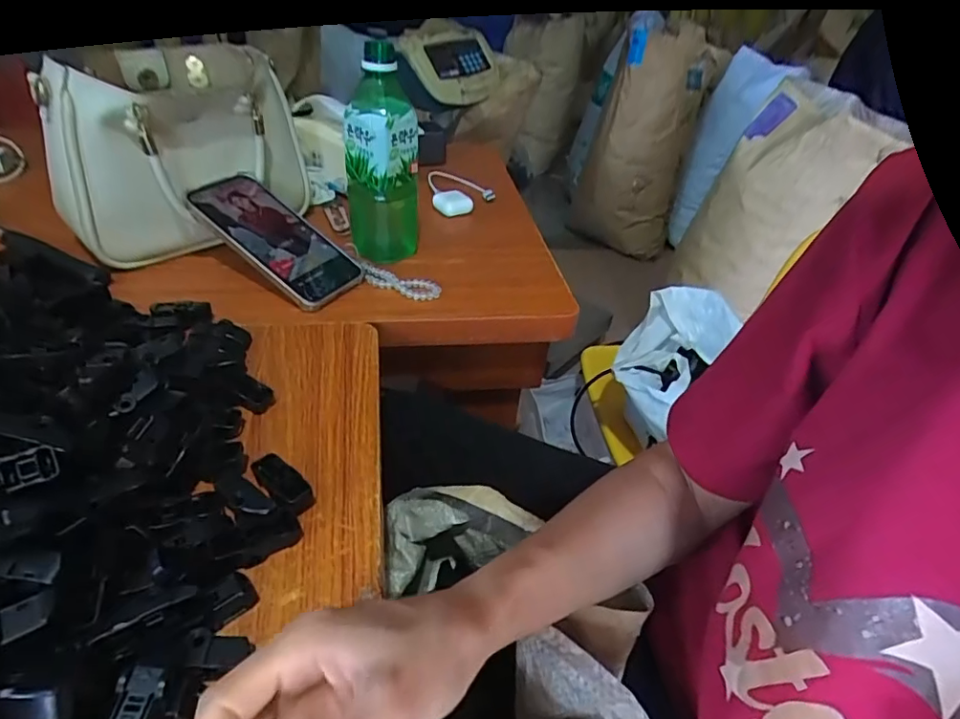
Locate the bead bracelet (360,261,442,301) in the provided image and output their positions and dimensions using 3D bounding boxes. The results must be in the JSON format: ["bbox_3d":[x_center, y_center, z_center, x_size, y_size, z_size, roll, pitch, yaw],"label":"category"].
[{"bbox_3d":[-0.082,-0.081,0.542,0.087,0.011,0.026,17,40,11],"label":"bead bracelet"}]

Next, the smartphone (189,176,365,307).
[{"bbox_3d":[-0.202,-0.120,0.534,0.174,0.017,0.084,39,45,4],"label":"smartphone"}]

